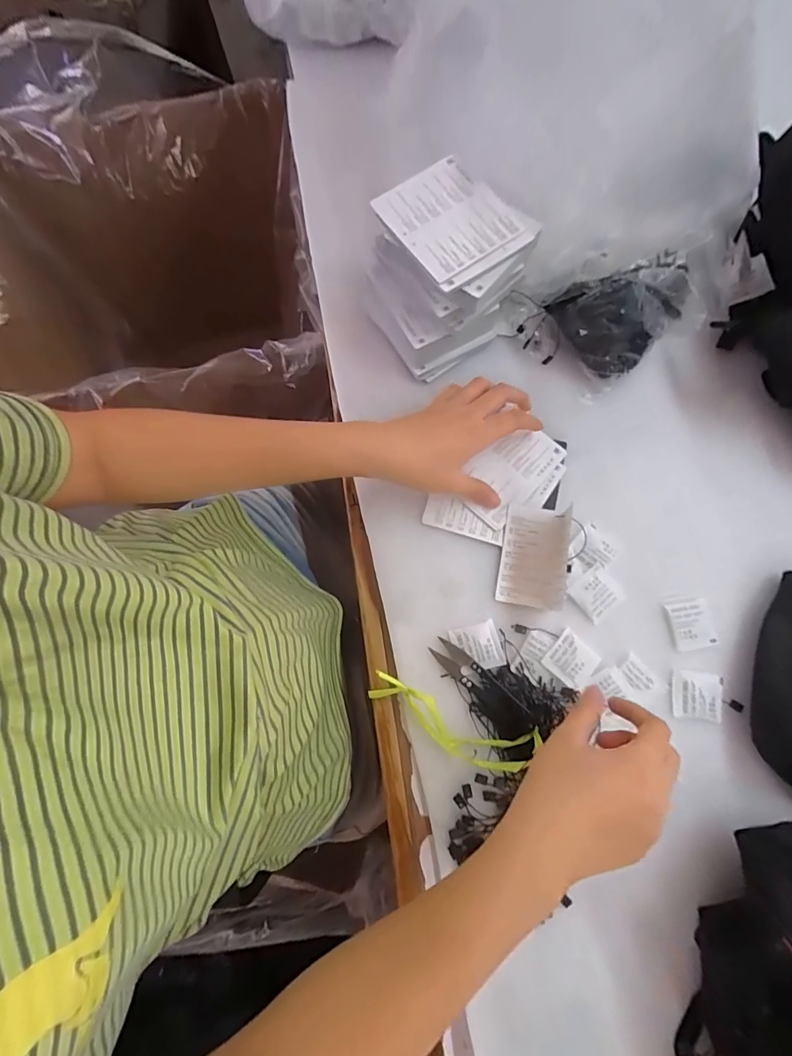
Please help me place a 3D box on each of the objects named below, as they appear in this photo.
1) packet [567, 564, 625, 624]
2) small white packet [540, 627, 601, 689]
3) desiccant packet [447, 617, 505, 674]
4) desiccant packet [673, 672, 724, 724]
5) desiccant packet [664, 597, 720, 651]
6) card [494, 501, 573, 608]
[{"bbox_3d":[0.177,0.057,0.389,0.039,0.004,0.040,-39,80,-8],"label":"packet"},{"bbox_3d":[0.152,0.114,0.377,0.039,0.004,0.037,41,81,9],"label":"small white packet"},{"bbox_3d":[0.071,0.104,0.382,0.039,0.005,0.039,-16,78,-3],"label":"desiccant packet"},{"bbox_3d":[0.257,0.142,0.372,0.042,0.004,0.038,7,78,2],"label":"desiccant packet"},{"bbox_3d":[0.260,0.085,0.384,0.037,0.004,0.041,-12,78,-2],"label":"desiccant packet"},{"bbox_3d":[0.125,0.025,0.392,0.057,0.013,0.088,10,78,3],"label":"card"}]

